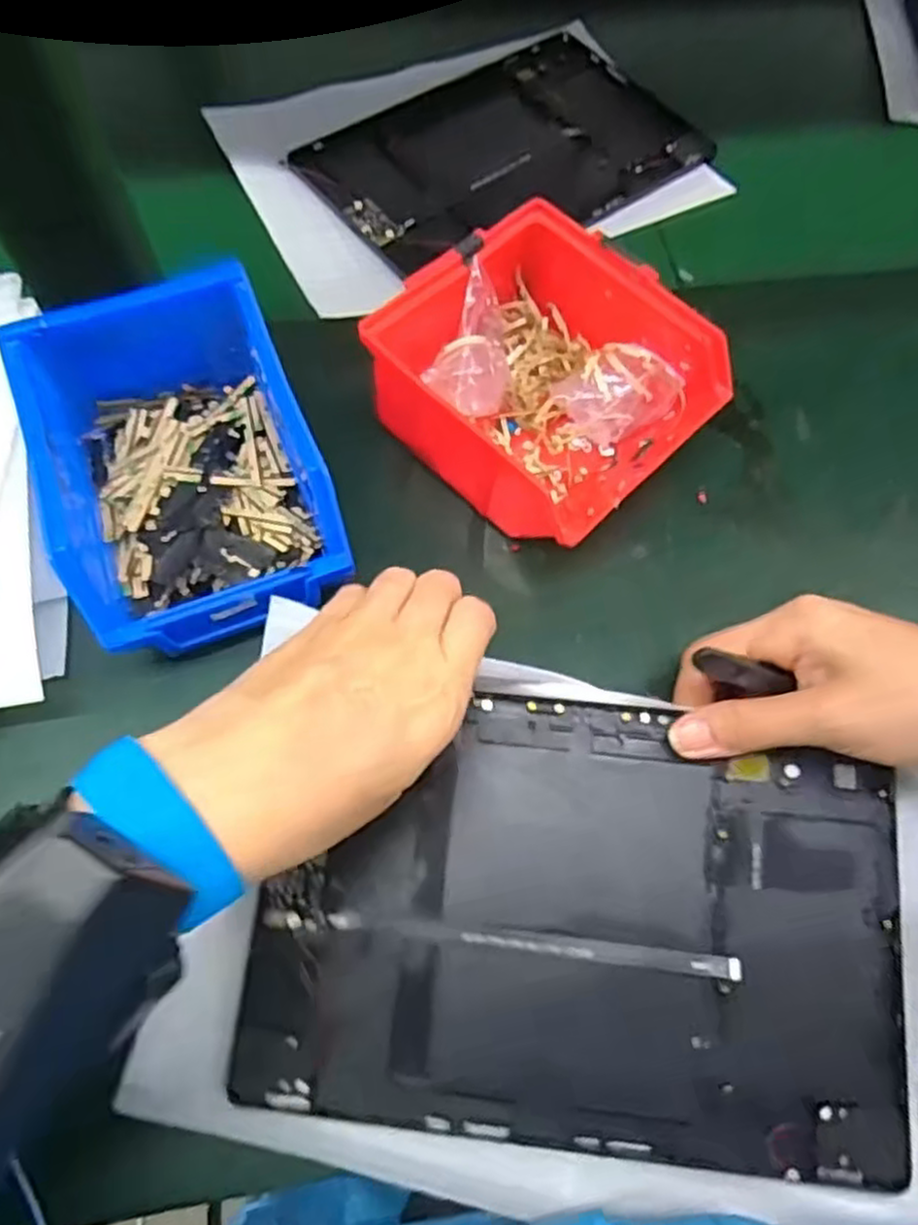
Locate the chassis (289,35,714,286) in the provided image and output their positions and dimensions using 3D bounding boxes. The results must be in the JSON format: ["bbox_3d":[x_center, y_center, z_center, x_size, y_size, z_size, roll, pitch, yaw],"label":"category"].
[{"bbox_3d":[0.030,-0.295,0.484,0.234,0.007,0.160,-34,71,-16],"label":"chassis"}]

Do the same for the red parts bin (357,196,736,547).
[{"bbox_3d":[0.041,-0.106,0.359,0.132,0.071,0.118,42,68,16],"label":"red parts bin"}]

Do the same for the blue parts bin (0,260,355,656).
[{"bbox_3d":[-0.118,-0.062,0.330,0.105,0.074,0.147,-18,66,-12],"label":"blue parts bin"}]

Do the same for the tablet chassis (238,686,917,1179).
[{"bbox_3d":[0.044,0.113,0.284,0.231,0.010,0.152,5,74,4],"label":"tablet chassis"}]

